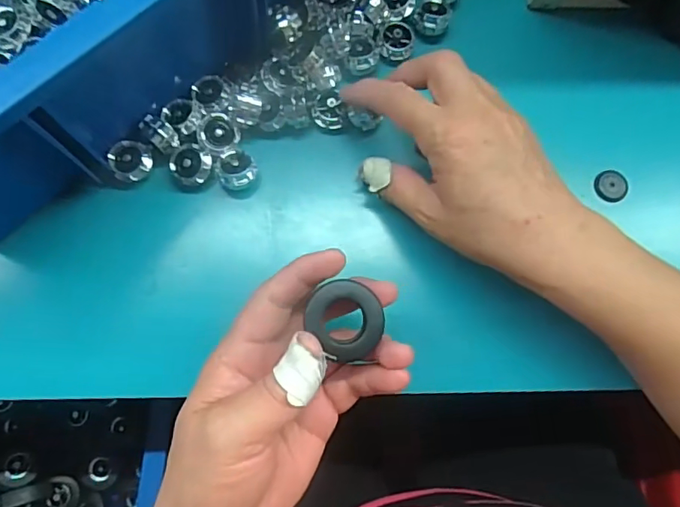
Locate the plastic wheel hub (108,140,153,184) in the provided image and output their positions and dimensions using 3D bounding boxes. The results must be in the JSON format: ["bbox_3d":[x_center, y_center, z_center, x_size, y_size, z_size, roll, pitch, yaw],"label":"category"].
[{"bbox_3d":[-0.126,-0.055,0.302,0.024,0.014,0.021,13,78,2],"label":"plastic wheel hub"}]

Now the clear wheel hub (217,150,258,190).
[{"bbox_3d":[-0.063,-0.050,0.313,0.021,0.021,0.020,0,78,-1],"label":"clear wheel hub"}]

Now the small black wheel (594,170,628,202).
[{"bbox_3d":[0.179,-0.045,0.336,0.020,0.004,0.022,0,78,-1],"label":"small black wheel"}]

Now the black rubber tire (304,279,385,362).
[{"bbox_3d":[0.003,0.030,0.237,0.034,0.008,0.035,-2,78,-2],"label":"black rubber tire"}]

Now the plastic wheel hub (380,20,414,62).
[{"bbox_3d":[0.039,-0.142,0.341,0.022,0.011,0.023,3,78,-1],"label":"plastic wheel hub"}]

